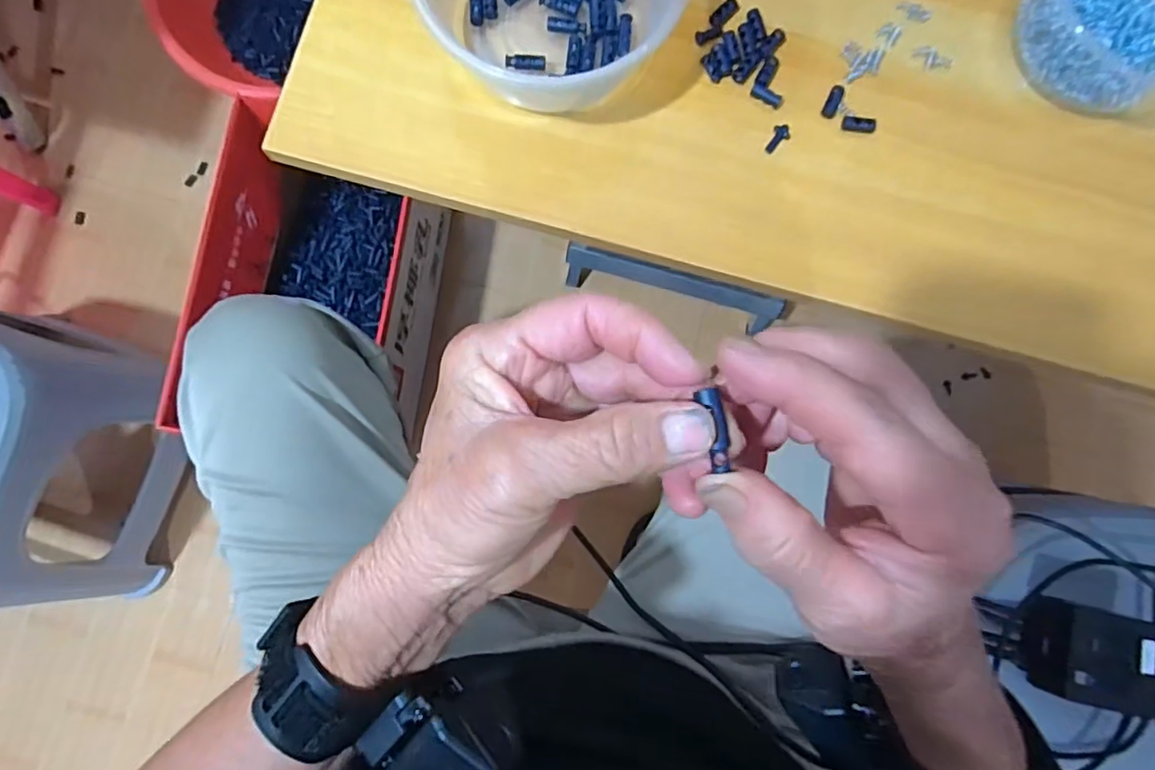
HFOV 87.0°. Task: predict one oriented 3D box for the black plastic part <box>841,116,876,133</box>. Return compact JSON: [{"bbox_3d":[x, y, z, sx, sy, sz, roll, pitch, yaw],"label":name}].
[{"bbox_3d":[0.167,-0.154,0.362,0.020,0.008,0.008,9,85,0],"label":"black plastic part"}]

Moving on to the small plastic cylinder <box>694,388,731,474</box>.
[{"bbox_3d":[0.041,0.013,0.180,0.008,0.006,0.024,-10,87,-2],"label":"small plastic cylinder"}]

